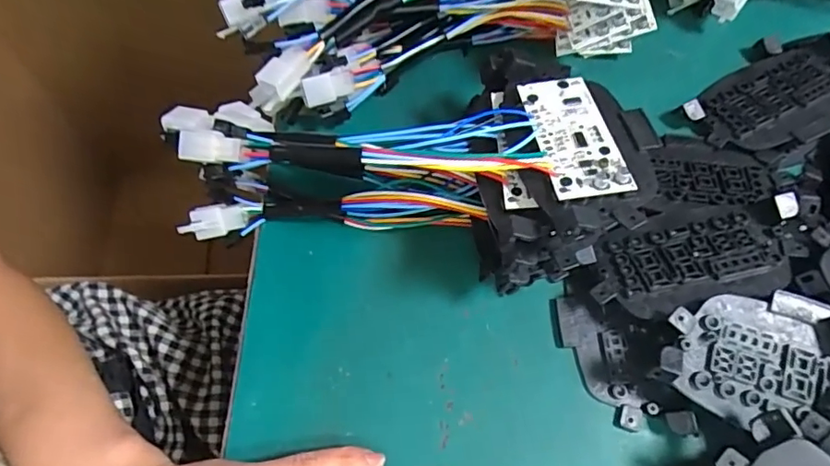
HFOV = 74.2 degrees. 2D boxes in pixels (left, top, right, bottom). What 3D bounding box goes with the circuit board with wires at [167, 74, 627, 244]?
[{"bbox_3d":[-0.017,-0.047,0.298,0.243,0.095,0.091,-3,65,15],"label":"circuit board with wires"}]

